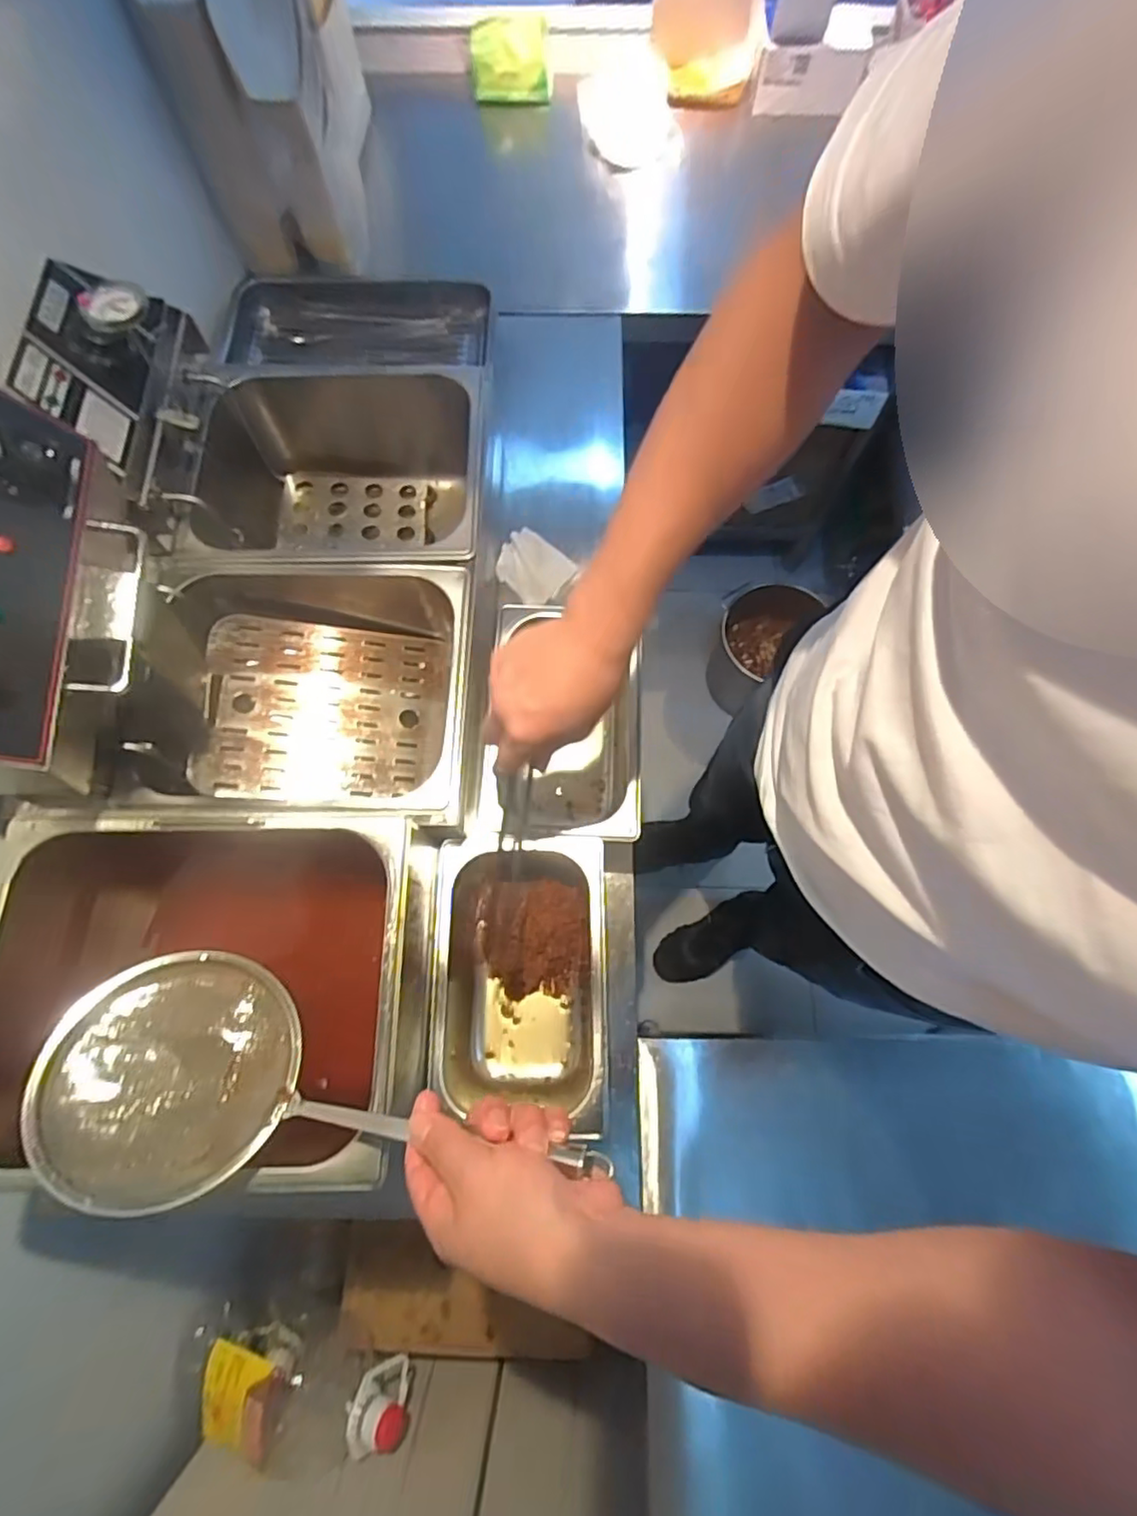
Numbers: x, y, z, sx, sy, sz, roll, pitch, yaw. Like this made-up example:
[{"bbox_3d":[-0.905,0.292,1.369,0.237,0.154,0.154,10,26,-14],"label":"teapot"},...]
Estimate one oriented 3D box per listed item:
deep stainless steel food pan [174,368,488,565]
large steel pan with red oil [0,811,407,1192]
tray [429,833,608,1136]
[{"bbox_3d":[-0.285,-0.315,0.782,0.364,0.181,0.267,0,73,1],"label":"deep stainless steel food pan"},{"bbox_3d":[-0.308,0.201,0.567,0.358,0.201,0.270,-1,73,0],"label":"large steel pan with red oil"},{"bbox_3d":[-0.046,0.221,0.639,0.165,0.102,0.264,0,73,1],"label":"tray"}]

